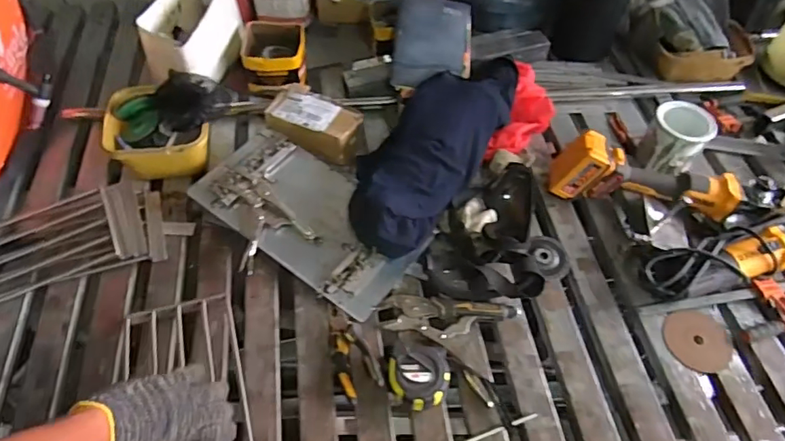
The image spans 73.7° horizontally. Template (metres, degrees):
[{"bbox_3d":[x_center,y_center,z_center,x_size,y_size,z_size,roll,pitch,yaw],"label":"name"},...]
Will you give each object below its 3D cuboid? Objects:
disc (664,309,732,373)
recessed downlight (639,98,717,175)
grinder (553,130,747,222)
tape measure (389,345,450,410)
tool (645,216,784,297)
[{"bbox_3d":[0.466,0.183,0.800,0.099,0.007,0.088,33,72,24],"label":"disc"},{"bbox_3d":[0.518,-0.147,0.959,0.101,0.115,0.083,20,58,12],"label":"recessed downlight"},{"bbox_3d":[0.440,-0.070,0.912,0.310,0.105,0.086,13,57,8],"label":"grinder"},{"bbox_3d":[0.036,0.220,0.734,0.083,0.045,0.088,1,54,-2],"label":"tape measure"},{"bbox_3d":[0.544,0.060,0.848,0.275,0.057,0.087,-13,57,-10],"label":"tool"}]

